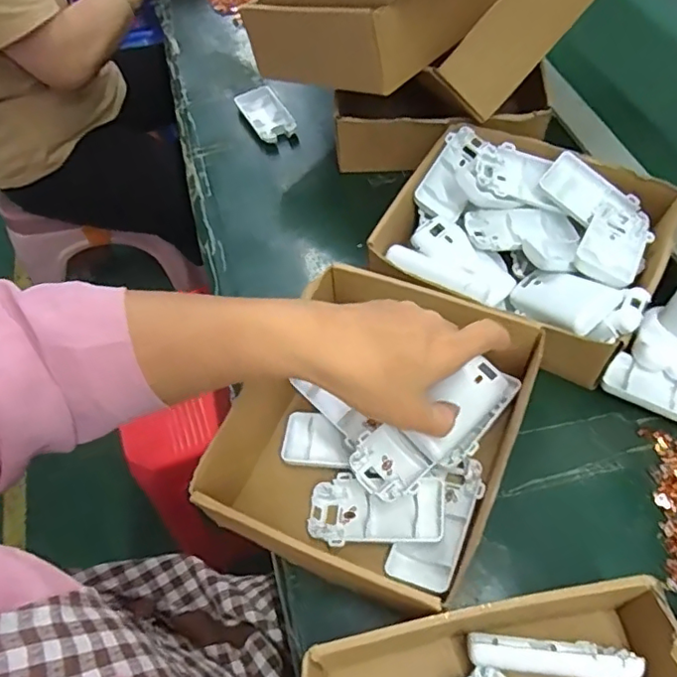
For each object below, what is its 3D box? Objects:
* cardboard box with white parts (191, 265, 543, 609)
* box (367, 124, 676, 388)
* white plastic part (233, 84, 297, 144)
[{"bbox_3d":[0.025,0.059,0.419,0.186,0.075,0.215,20,60,17],"label":"cardboard box with white parts"},{"bbox_3d":[0.156,-0.079,0.491,0.217,0.080,0.197,33,65,24],"label":"box"},{"bbox_3d":[-0.086,-0.266,0.683,0.047,0.016,0.093,-25,58,-11],"label":"white plastic part"}]

